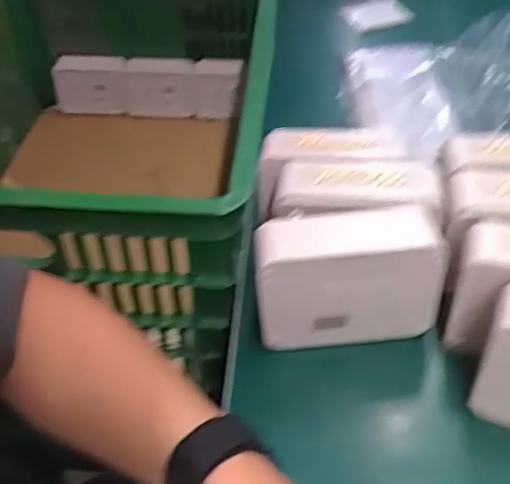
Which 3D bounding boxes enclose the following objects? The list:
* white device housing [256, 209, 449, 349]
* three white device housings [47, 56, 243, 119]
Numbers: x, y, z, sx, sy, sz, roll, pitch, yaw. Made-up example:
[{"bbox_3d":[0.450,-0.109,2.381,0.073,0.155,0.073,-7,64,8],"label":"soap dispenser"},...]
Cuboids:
[{"bbox_3d":[0.066,0.027,0.420,0.128,0.096,0.050,-3,44,-2],"label":"white device housing"},{"bbox_3d":[-0.205,-0.288,1.058,0.346,0.104,0.051,1,44,3],"label":"three white device housings"}]

